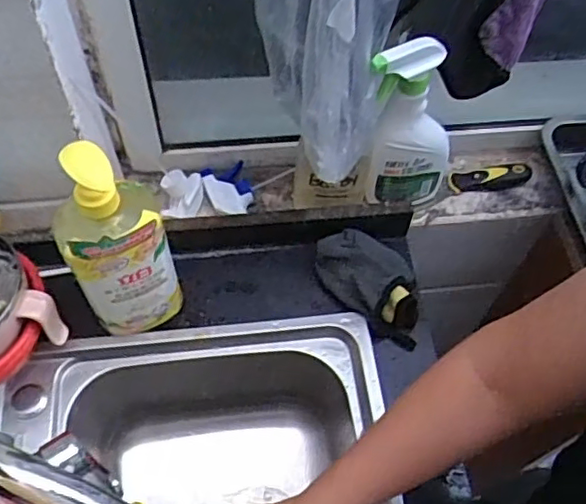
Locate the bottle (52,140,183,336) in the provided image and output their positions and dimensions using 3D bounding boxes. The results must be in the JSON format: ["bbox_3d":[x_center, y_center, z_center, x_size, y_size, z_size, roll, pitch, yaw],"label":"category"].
[{"bbox_3d":[-0.172,-0.007,0.609,0.092,0.269,0.069,-23,63,-16],"label":"bottle"}]

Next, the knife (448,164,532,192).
[{"bbox_3d":[0.263,-0.099,0.834,0.109,0.027,0.026,-5,60,-6],"label":"knife"}]

